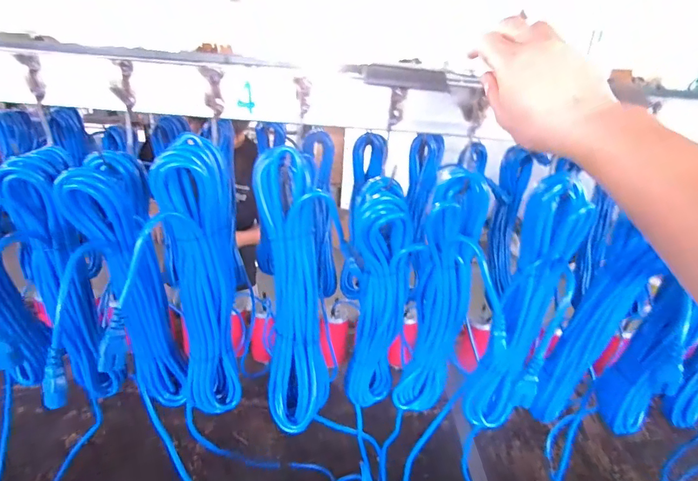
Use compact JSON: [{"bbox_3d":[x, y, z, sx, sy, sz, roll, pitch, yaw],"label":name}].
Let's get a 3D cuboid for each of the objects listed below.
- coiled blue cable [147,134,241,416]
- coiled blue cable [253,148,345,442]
[{"bbox_3d":[-0.178,0.059,0.478,0.085,0.336,0.053,-4,24,-18],"label":"coiled blue cable"},{"bbox_3d":[-0.063,0.071,0.473,0.093,0.327,0.066,1,23,-8],"label":"coiled blue cable"}]

